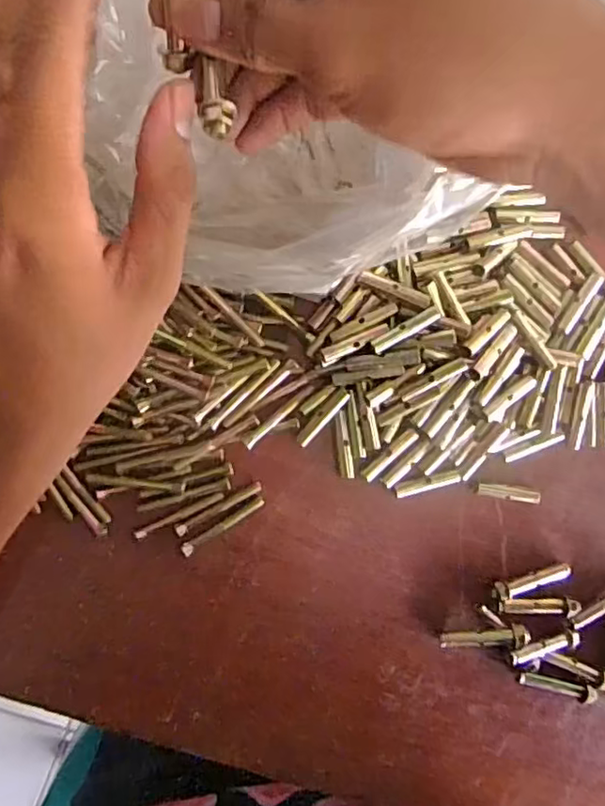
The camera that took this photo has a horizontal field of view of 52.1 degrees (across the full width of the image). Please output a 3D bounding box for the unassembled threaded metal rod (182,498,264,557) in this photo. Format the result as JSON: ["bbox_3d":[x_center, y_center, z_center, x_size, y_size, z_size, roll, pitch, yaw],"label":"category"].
[{"bbox_3d":[-0.041,0.064,0.323,0.048,0.004,0.006,-31,97,-6],"label":"unassembled threaded metal rod"}]

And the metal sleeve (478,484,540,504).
[{"bbox_3d":[0.115,0.051,0.344,0.036,0.005,0.008,12,91,-9],"label":"metal sleeve"}]

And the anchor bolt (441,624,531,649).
[{"bbox_3d":[0.100,0.130,0.341,0.047,0.006,0.010,-10,95,14],"label":"anchor bolt"}]

